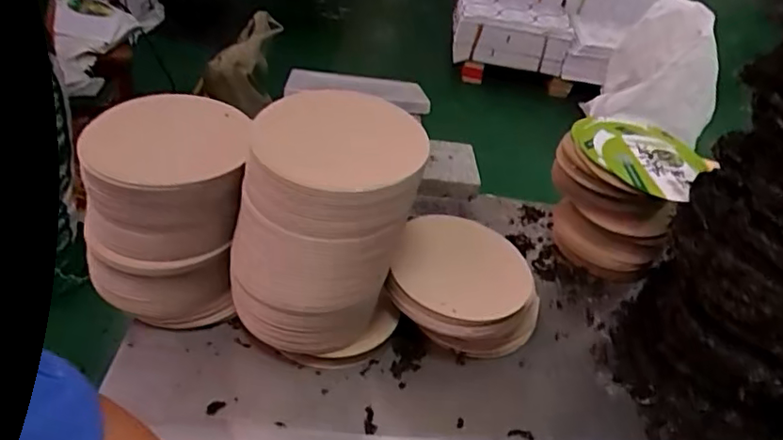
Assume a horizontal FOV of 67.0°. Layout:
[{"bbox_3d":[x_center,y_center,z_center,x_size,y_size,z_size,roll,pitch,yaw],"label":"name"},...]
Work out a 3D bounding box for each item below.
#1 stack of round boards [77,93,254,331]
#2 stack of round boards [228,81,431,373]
[{"bbox_3d":[-0.225,0.001,0.617,0.146,0.224,0.132,3,40,-8],"label":"stack of round boards"},{"bbox_3d":[-0.064,0.032,0.580,0.159,0.254,0.125,15,40,6],"label":"stack of round boards"}]

